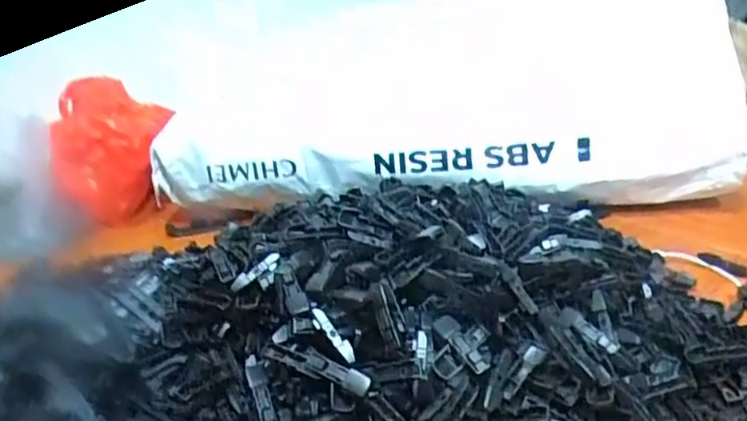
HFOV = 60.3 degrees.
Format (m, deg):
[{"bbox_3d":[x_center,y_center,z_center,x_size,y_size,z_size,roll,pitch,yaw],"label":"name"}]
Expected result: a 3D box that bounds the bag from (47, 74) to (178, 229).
[{"bbox_3d":[-0.366,-0.089,0.915,0.140,0.143,0.204,-10,27,-9],"label":"bag"}]

